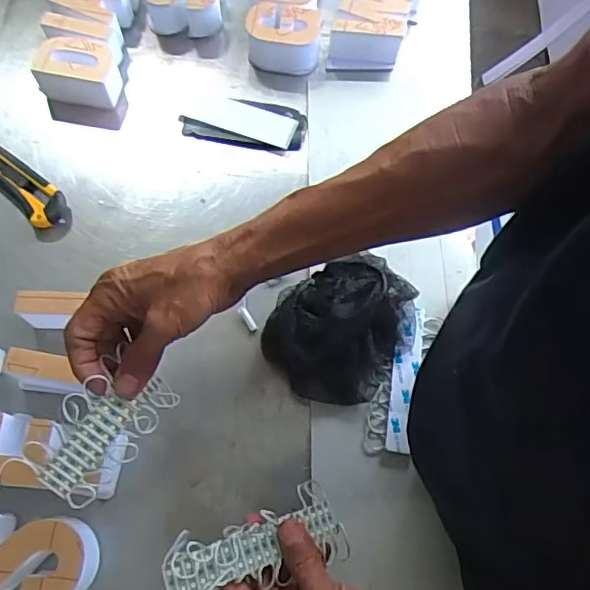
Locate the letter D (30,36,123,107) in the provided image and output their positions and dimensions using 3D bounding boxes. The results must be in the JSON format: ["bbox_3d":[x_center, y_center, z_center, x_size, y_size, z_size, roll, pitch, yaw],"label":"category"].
[{"bbox_3d":[-0.240,-0.249,0.630,0.090,0.048,0.056,11,69,3],"label":"letter D"}]

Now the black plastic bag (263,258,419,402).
[{"bbox_3d":[0.044,0.028,0.522,0.114,0.059,0.140,37,72,12],"label":"black plastic bag"}]

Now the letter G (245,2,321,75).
[{"bbox_3d":[-0.013,-0.300,0.654,0.081,0.052,0.062,0,69,-1],"label":"letter G"}]

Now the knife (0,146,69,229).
[{"bbox_3d":[-0.297,-0.126,0.595,0.146,0.020,0.042,43,74,14],"label":"knife"}]

